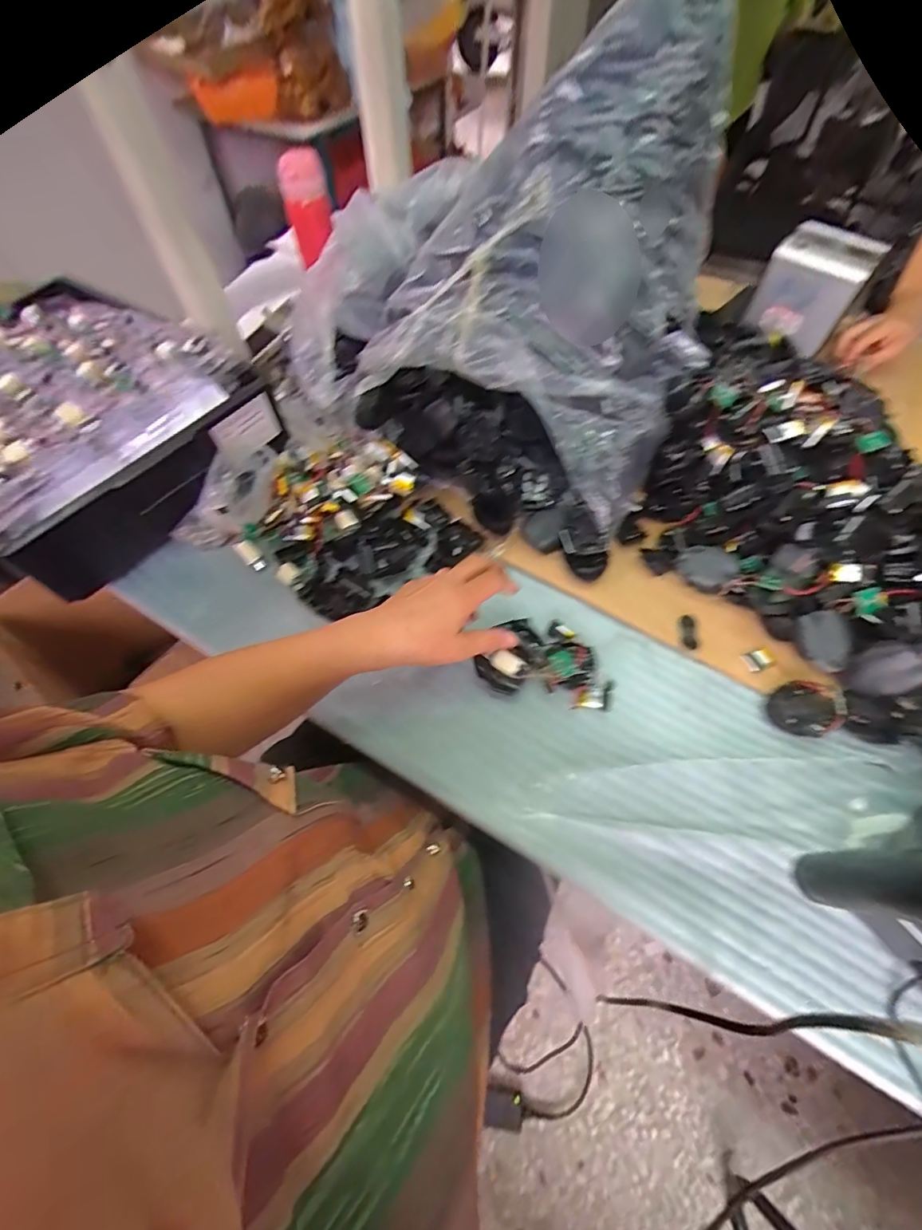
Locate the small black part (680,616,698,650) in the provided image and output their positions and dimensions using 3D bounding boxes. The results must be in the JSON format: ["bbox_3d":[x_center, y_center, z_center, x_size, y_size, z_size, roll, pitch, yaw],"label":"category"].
[{"bbox_3d":[0.245,0.018,0.520,0.015,0.012,0.038,7,59,4],"label":"small black part"}]

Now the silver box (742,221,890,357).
[{"bbox_3d":[0.516,-0.482,0.720,0.121,0.107,0.139,34,64,19],"label":"silver box"}]

